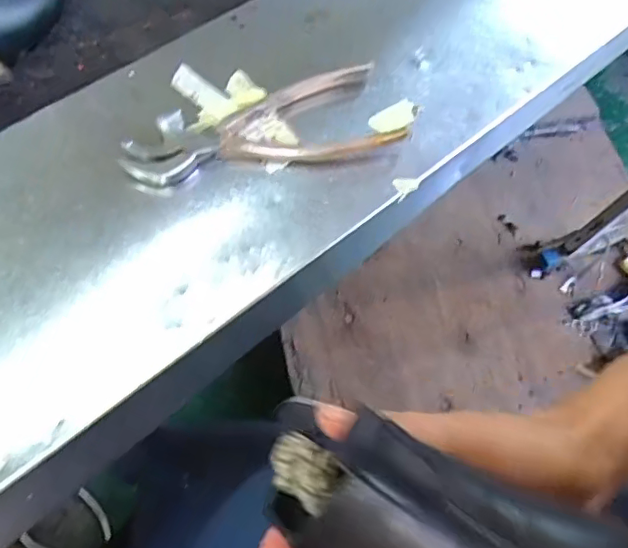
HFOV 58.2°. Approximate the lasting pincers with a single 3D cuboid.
[{"bbox_3d":[-0.035,-0.099,0.398,0.183,0.014,0.073,-17,65,-9],"label":"lasting pincers"}]

